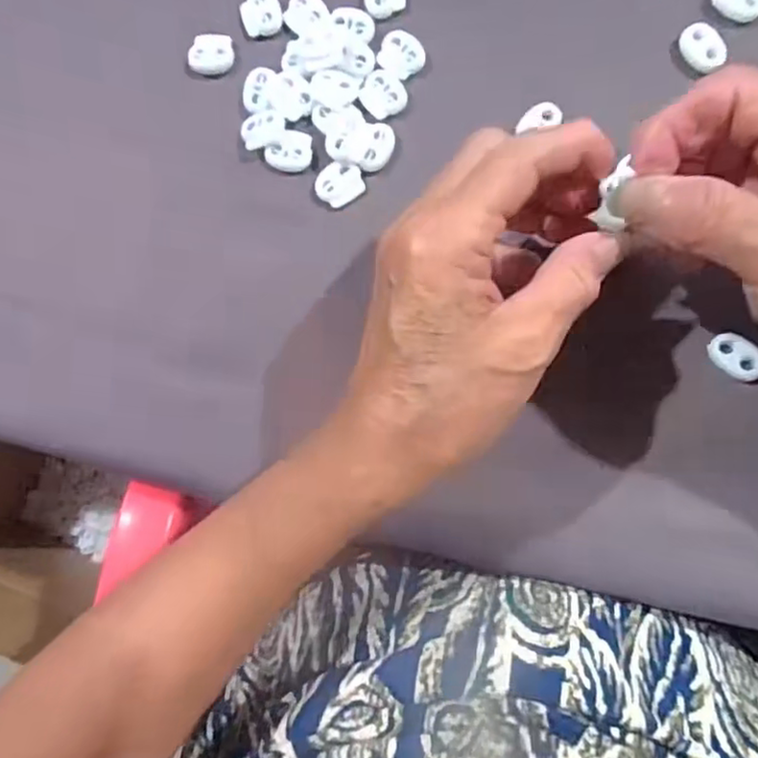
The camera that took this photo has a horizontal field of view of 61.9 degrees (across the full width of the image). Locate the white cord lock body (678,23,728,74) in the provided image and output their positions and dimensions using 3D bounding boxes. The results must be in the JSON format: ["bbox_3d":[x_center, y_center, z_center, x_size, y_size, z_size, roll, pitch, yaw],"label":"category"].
[{"bbox_3d":[0.141,-0.145,0.276,0.015,0.005,0.022,-34,81,2],"label":"white cord lock body"}]

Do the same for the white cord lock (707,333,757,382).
[{"bbox_3d":[0.147,-0.009,0.261,0.015,0.009,0.022,-37,81,2],"label":"white cord lock"}]

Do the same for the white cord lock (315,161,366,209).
[{"bbox_3d":[-0.018,-0.090,0.292,0.021,0.005,0.018,-29,81,3],"label":"white cord lock"}]

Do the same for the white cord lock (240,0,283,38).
[{"bbox_3d":[-0.057,-0.177,0.304,0.019,0.005,0.020,-22,81,4],"label":"white cord lock"}]

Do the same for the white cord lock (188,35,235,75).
[{"bbox_3d":[-0.081,-0.159,0.307,0.021,0.006,0.018,1,84,7],"label":"white cord lock"}]

